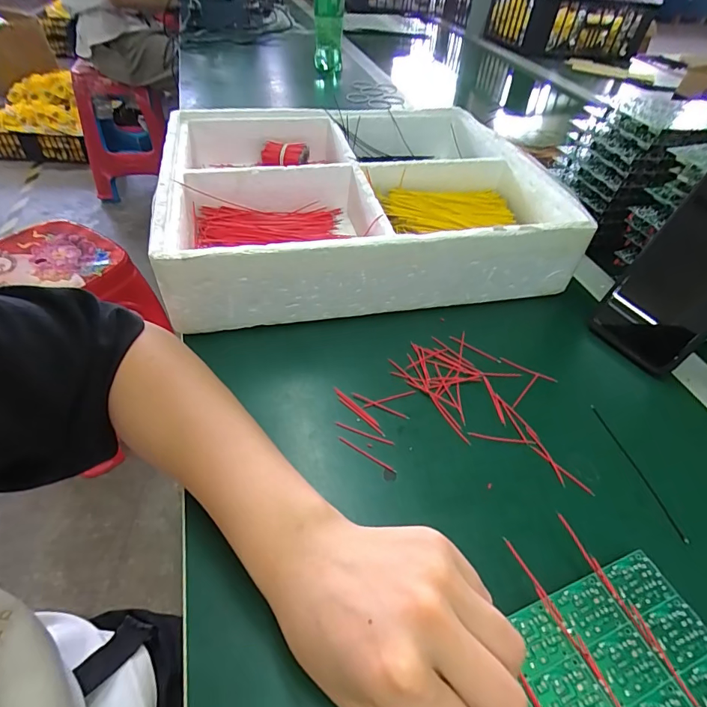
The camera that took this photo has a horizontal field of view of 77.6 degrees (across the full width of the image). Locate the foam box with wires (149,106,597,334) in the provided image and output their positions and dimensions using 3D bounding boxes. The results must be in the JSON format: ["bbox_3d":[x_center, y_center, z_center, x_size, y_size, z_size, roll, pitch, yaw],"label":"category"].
[{"bbox_3d":[-0.003,-0.176,0.482,0.368,0.079,0.328,-6,47,-10],"label":"foam box with wires"}]

